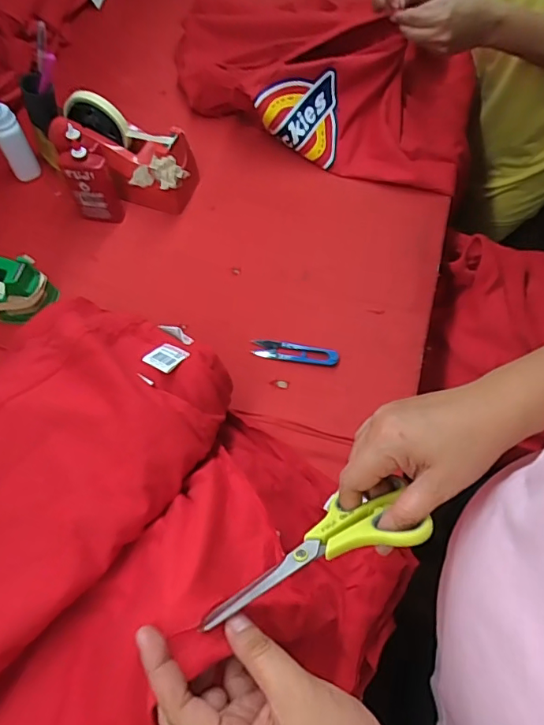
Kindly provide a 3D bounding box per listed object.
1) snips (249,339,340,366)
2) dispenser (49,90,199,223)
[{"bbox_3d":[0.028,-0.013,0.608,0.104,0.007,0.024,9,65,1],"label":"snips"},{"bbox_3d":[-0.200,-0.260,0.662,0.182,0.111,0.097,6,65,0],"label":"dispenser"}]

